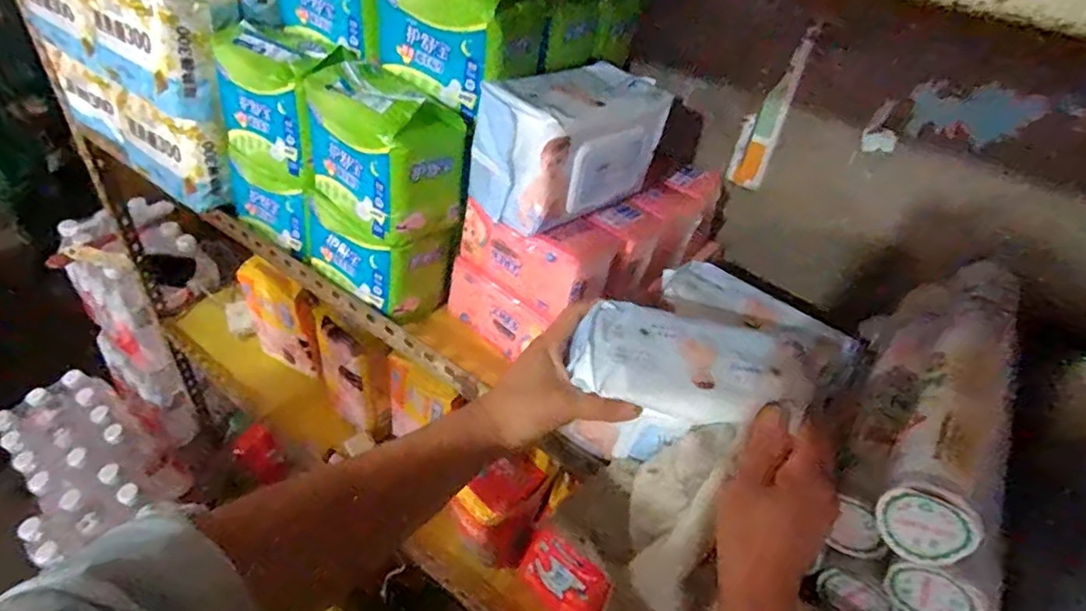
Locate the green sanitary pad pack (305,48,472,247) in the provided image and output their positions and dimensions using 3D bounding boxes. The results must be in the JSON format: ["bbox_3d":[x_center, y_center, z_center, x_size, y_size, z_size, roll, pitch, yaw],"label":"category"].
[{"bbox_3d":[-0.136,-0.132,0.503,0.079,0.110,0.132,-29,52,-35],"label":"green sanitary pad pack"}]

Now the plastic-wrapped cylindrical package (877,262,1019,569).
[{"bbox_3d":[0.275,0.060,0.391,0.048,0.052,0.237,29,44,24],"label":"plastic-wrapped cylindrical package"}]

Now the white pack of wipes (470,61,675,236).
[{"bbox_3d":[0.024,-0.145,0.497,0.090,0.101,0.169,34,47,28],"label":"white pack of wipes"}]

